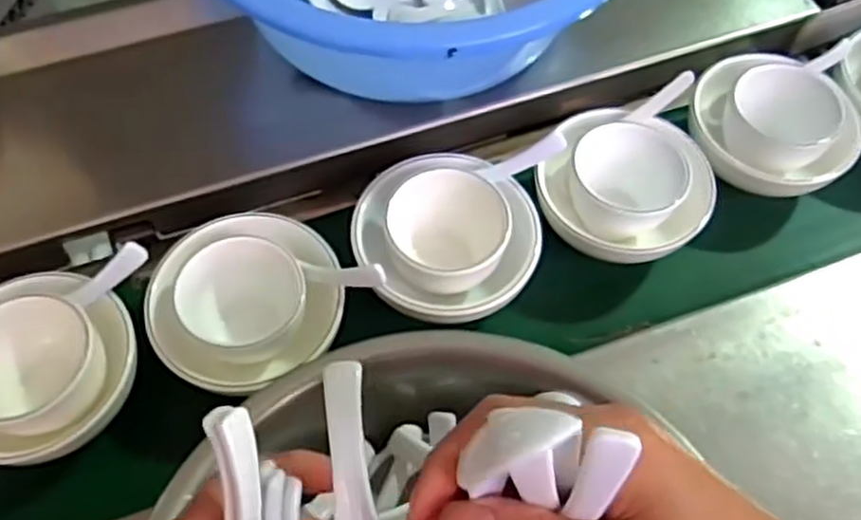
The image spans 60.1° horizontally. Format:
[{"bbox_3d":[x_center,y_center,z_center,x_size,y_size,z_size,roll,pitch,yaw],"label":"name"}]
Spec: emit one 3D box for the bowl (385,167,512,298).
[{"bbox_3d":[0.013,-0.020,0.498,0.080,0.046,0.084,1,59,-2],"label":"bowl"}]

